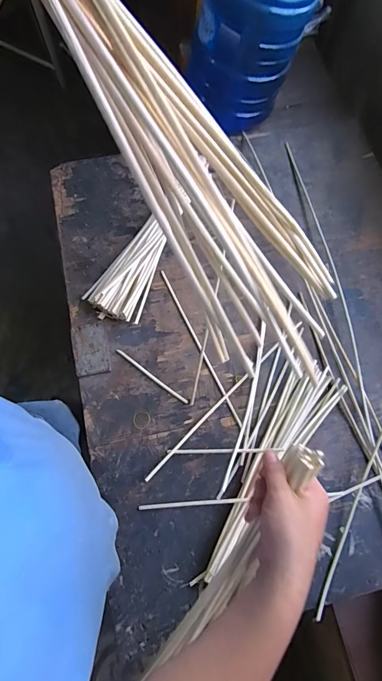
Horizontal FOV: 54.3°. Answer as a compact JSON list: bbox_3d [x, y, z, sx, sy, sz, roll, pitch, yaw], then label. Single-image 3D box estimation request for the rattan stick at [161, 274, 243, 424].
[{"bbox_3d":[0.019,0.009,0.868,0.010,0.013,0.414,-24,73,-9],"label":"rattan stick"}]

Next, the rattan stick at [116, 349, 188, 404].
[{"bbox_3d":[-0.088,0.080,0.843,0.196,0.008,0.010,35,74,10],"label":"rattan stick"}]

